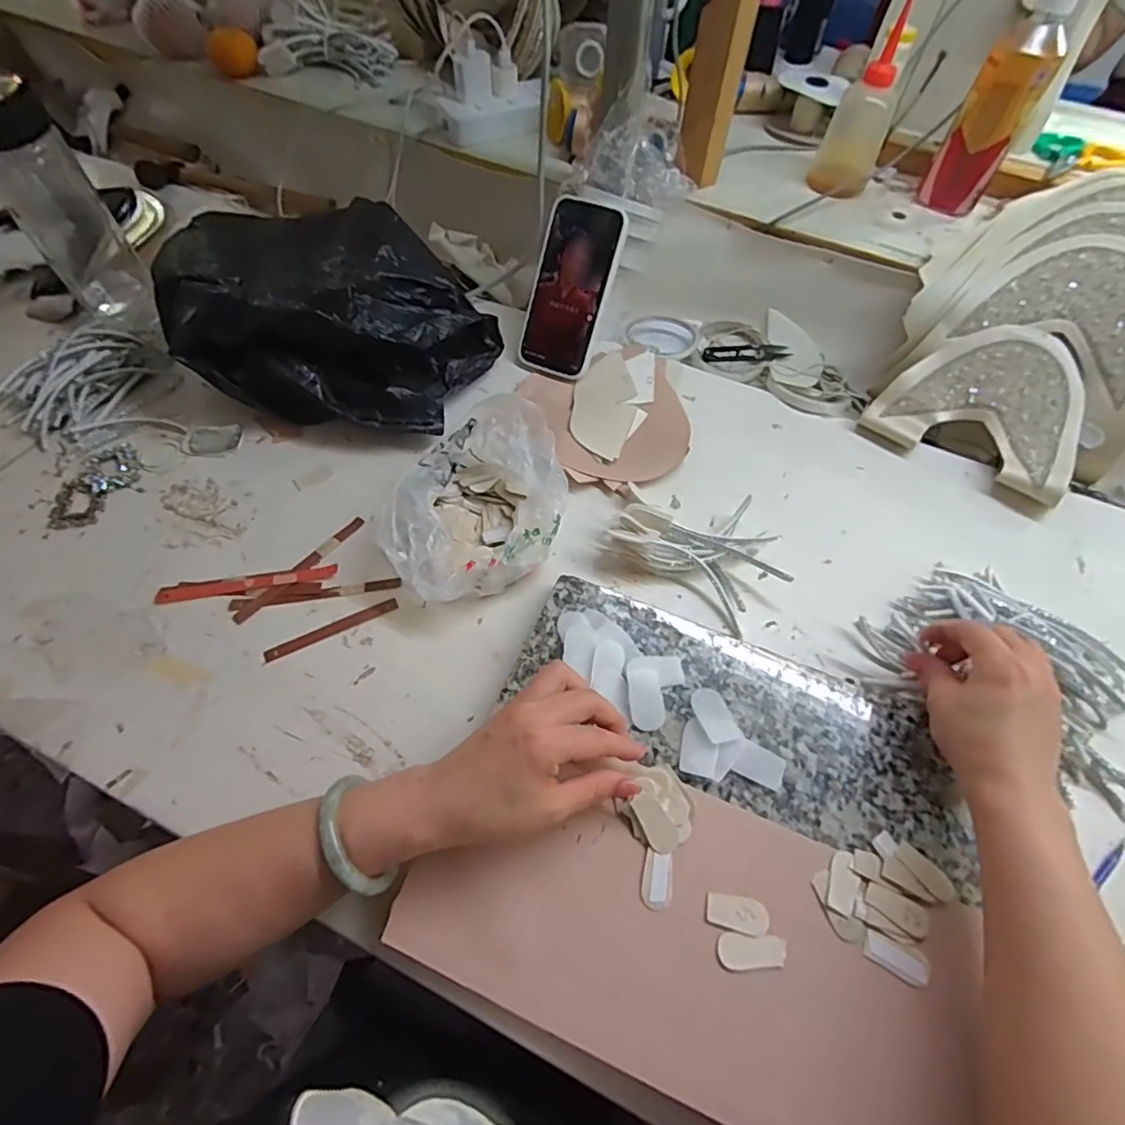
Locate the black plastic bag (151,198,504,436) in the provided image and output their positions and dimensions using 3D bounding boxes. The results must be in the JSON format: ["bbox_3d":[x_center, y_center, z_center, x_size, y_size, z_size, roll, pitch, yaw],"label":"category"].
[{"bbox_3d":[-0.225,-0.262,0.602,0.296,0.118,0.244,10,58,4],"label":"black plastic bag"}]

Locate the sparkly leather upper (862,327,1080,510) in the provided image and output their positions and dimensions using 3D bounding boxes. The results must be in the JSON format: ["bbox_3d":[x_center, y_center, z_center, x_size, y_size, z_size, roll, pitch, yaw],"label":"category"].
[{"bbox_3d":[0.414,-0.157,0.563,0.174,0.034,0.142,33,98,12],"label":"sparkly leather upper"}]

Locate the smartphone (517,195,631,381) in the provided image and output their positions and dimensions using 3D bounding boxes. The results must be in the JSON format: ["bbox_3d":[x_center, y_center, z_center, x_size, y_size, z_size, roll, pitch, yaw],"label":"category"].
[{"bbox_3d":[0.007,-0.281,0.607,0.085,0.164,0.011,27,25,14],"label":"smartphone"}]

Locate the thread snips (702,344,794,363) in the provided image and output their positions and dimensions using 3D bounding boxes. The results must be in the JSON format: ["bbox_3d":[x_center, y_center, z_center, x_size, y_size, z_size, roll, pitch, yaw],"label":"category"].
[{"bbox_3d":[0.212,-0.243,0.677,0.101,0.009,0.026,0,58,-2],"label":"thread snips"}]

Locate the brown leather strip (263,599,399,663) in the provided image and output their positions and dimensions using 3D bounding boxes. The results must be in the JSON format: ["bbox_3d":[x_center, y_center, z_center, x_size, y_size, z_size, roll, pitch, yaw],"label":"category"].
[{"bbox_3d":[-0.189,0.054,0.481,0.109,0.004,0.012,-23,62,-15],"label":"brown leather strip"}]

